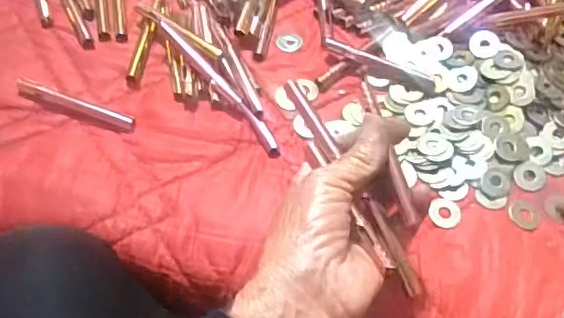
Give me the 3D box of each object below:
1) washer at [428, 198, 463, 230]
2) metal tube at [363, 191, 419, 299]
[{"bbox_3d":[0.112,0.037,0.397,0.023,0.004,0.021,1,61,-1],"label":"washer"},{"bbox_3d":[0.065,0.049,0.340,0.010,0.010,0.064,-24,80,-10],"label":"metal tube"}]

